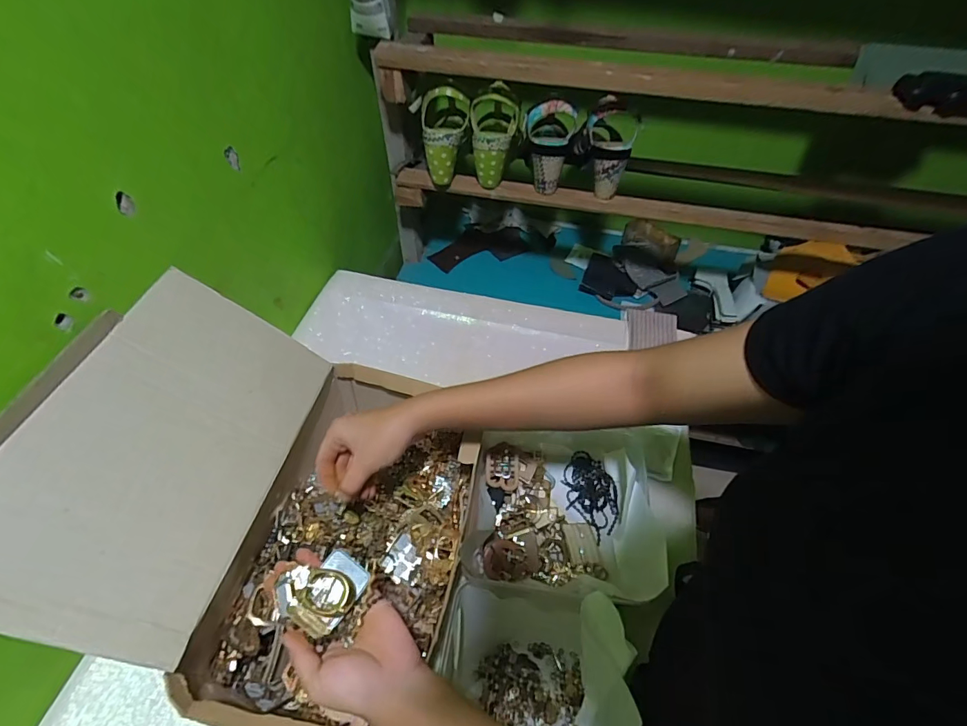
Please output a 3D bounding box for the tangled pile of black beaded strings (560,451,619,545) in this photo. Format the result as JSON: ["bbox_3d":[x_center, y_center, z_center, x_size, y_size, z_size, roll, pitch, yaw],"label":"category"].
[{"bbox_3d":[0.132,0.160,0.561,0.065,0.008,0.093,-37,61,-10],"label":"tangled pile of black beaded strings"}]

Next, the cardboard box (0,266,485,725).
[{"bbox_3d":[-0.190,0.126,0.439,0.342,0.220,0.334,13,52,7],"label":"cardboard box"}]

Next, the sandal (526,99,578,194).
[{"bbox_3d":[0.106,-0.354,0.743,0.080,0.127,0.077,4,50,2],"label":"sandal"}]

